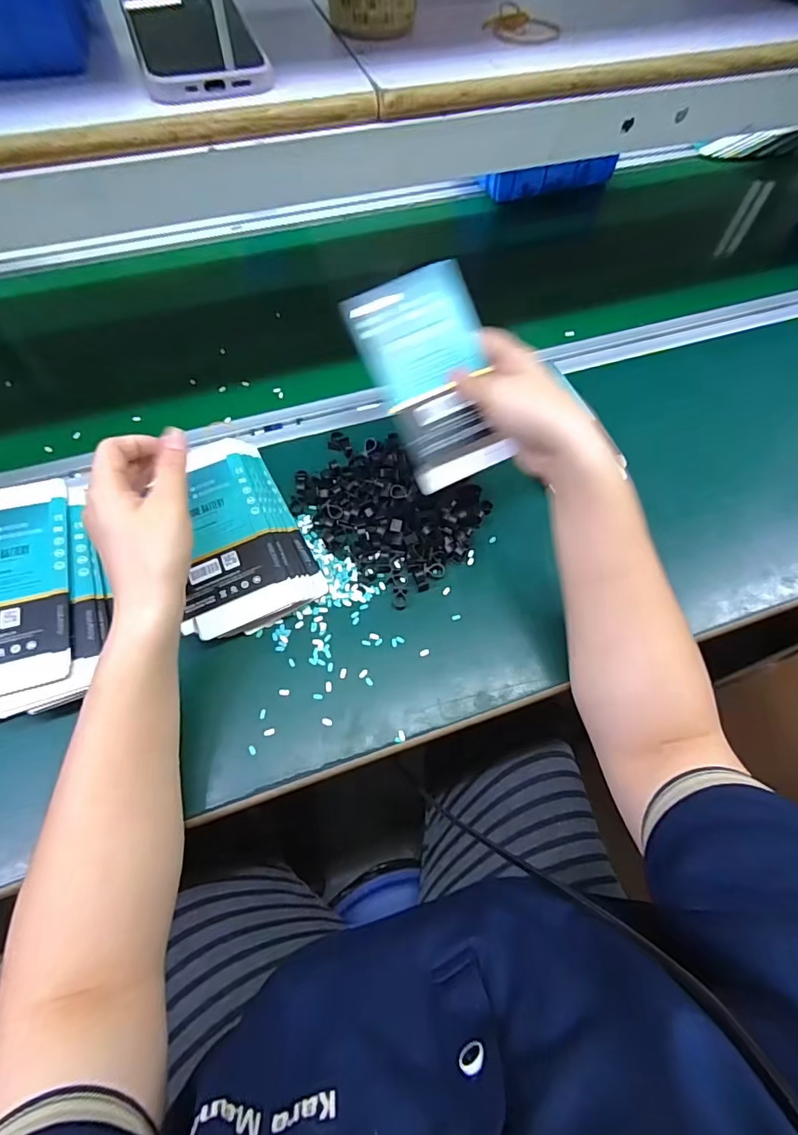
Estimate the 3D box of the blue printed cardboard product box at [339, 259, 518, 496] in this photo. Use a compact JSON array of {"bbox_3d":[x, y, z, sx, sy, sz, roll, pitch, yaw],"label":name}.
[{"bbox_3d":[0.029,-0.144,0.379,0.090,0.012,0.153,-23,97,0],"label":"blue printed cardboard product box"}]

